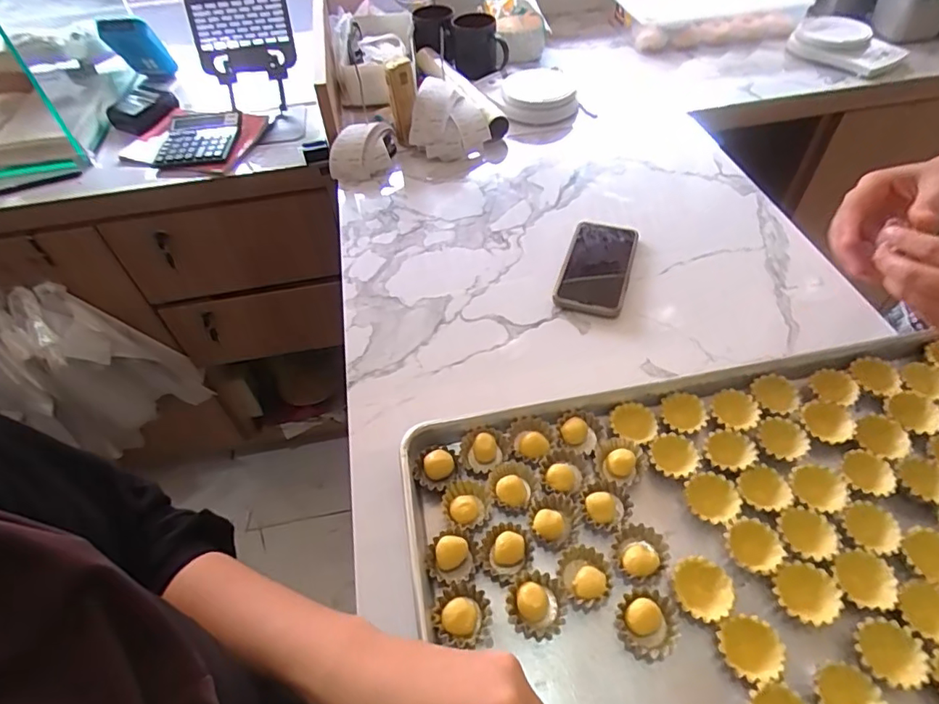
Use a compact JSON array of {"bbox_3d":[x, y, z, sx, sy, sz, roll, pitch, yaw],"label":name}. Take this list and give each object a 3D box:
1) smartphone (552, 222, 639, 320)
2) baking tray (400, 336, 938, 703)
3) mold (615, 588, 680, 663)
[{"bbox_3d":[0.160,-0.107,0.670,0.085,0.016,0.159,13,52,14],"label":"smartphone"},{"bbox_3d":[0.260,0.181,0.413,0.587,0.034,0.397,-9,51,-4],"label":"baking tray"},{"bbox_3d":[0.136,0.208,0.407,0.043,0.016,0.047,-2,50,2],"label":"mold"}]

